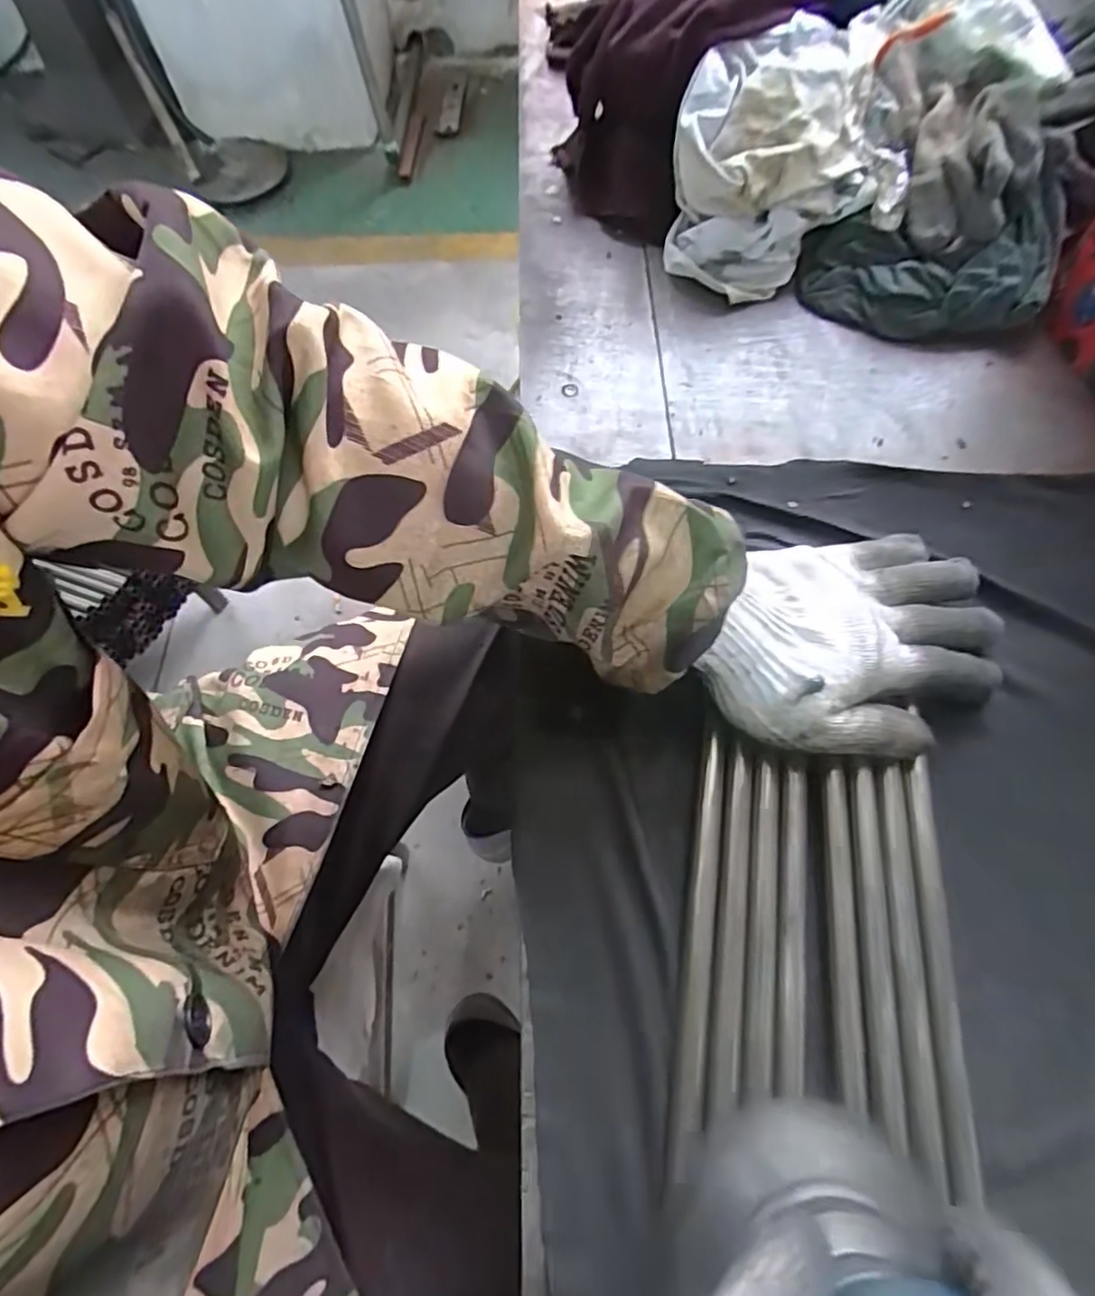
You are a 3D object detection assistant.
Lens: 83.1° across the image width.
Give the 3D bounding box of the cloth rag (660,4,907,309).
[{"bbox_3d":[0.186,-0.390,0.495,0.180,0.094,0.208,-2,64,0],"label":"cloth rag"}]

